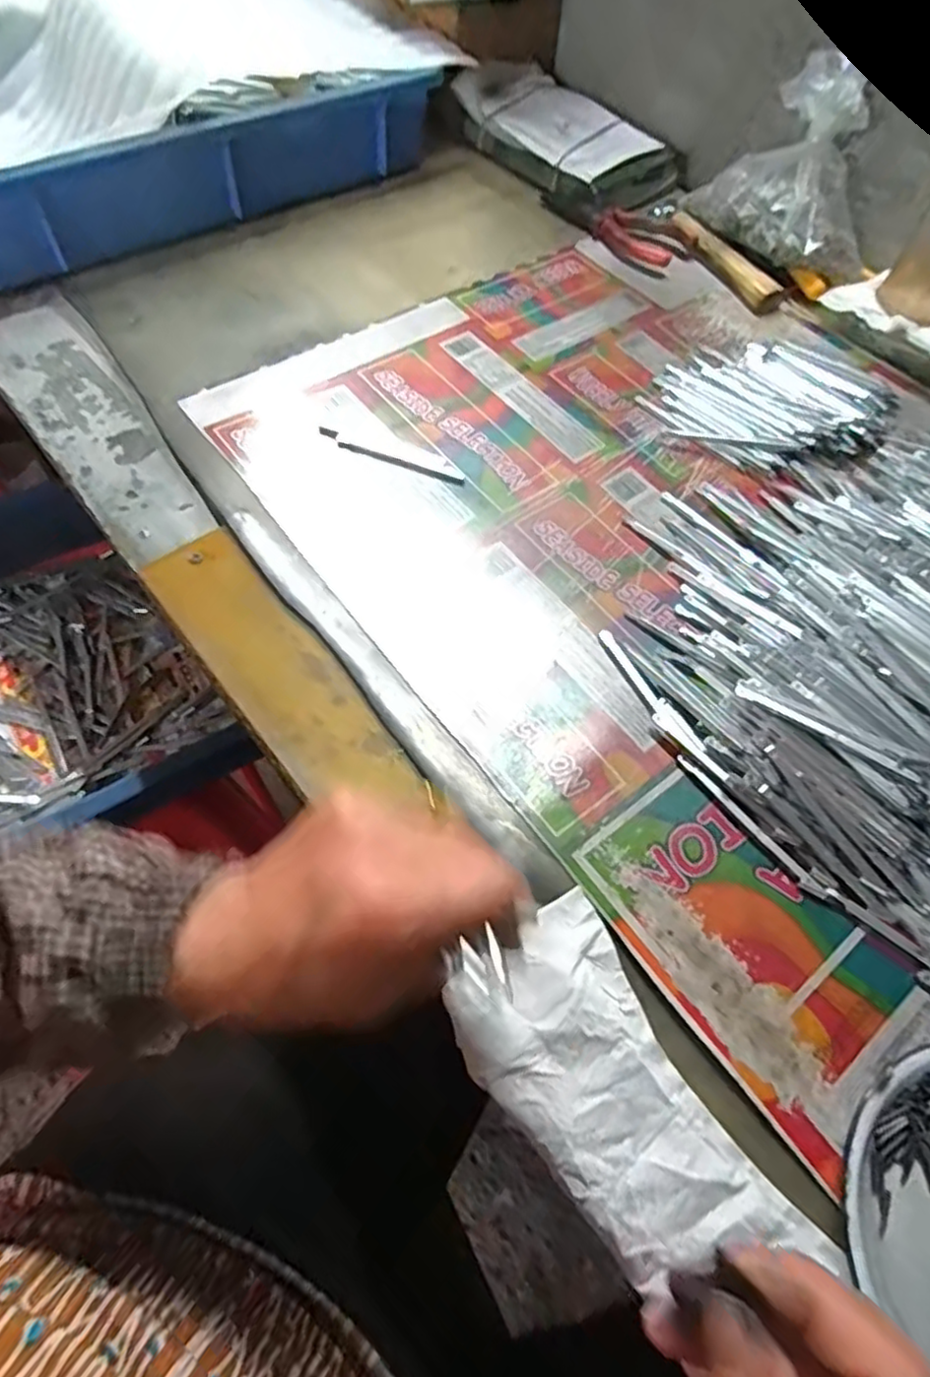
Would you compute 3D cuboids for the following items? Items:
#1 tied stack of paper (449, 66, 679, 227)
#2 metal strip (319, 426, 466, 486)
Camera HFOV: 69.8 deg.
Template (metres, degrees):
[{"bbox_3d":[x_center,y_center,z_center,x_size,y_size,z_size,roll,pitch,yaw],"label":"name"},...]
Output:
[{"bbox_3d":[0.096,-0.521,0.634,0.118,0.045,0.206,-33,68,-19],"label":"tied stack of paper"},{"bbox_3d":[-0.051,-0.156,0.444,0.107,0.004,0.013,22,62,9],"label":"metal strip"}]

